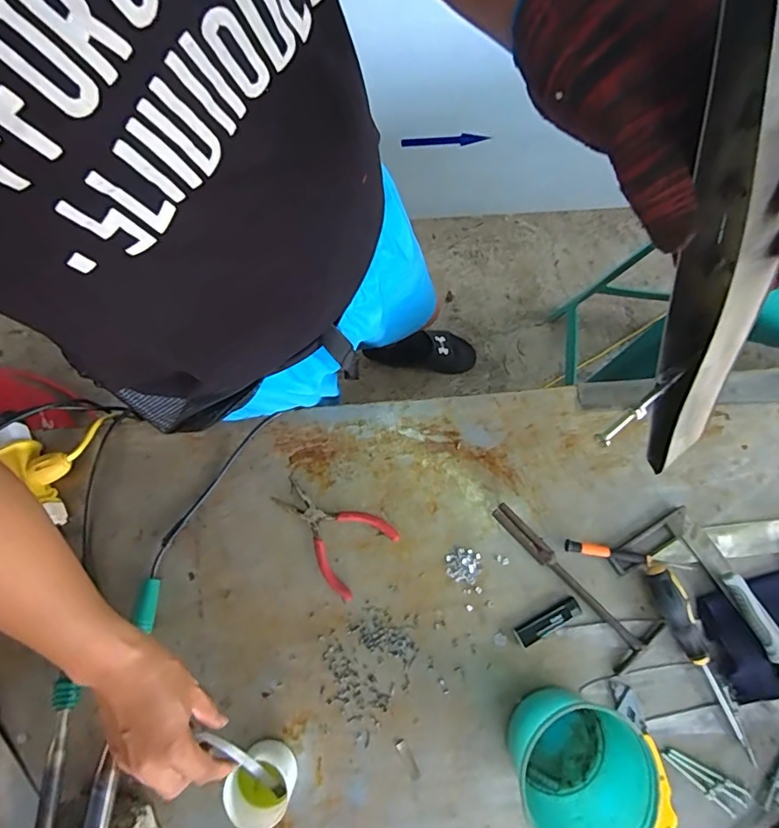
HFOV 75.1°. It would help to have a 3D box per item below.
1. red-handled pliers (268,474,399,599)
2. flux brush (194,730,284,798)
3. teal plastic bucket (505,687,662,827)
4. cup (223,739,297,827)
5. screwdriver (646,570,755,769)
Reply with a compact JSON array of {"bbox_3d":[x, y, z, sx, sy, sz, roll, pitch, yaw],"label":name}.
[{"bbox_3d":[-0.080,0.142,0.607,0.147,0.011,0.092,36,80,8],"label":"red-handled pliers"},{"bbox_3d":[-0.146,0.355,0.512,0.018,0.159,0.012,-26,35,-5],"label":"flux brush"},{"bbox_3d":[0.188,0.356,0.507,0.110,0.098,0.116,-7,77,-1],"label":"teal plastic bucket"},{"bbox_3d":[-0.132,0.388,0.536,0.063,0.058,0.066,0,77,1],"label":"cup"},{"bbox_3d":[0.349,0.271,0.557,0.031,0.033,0.217,-26,78,-5],"label":"screwdriver"}]

